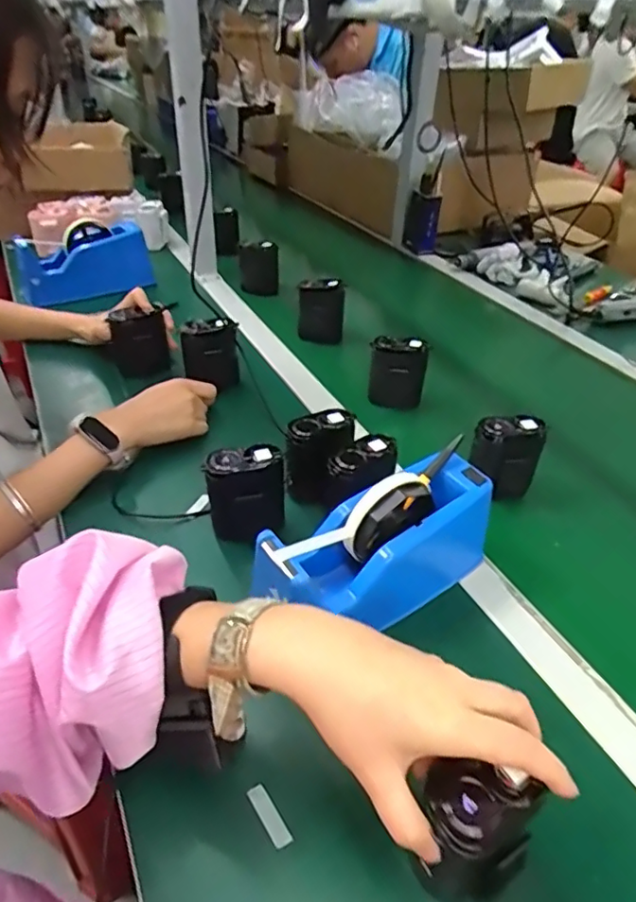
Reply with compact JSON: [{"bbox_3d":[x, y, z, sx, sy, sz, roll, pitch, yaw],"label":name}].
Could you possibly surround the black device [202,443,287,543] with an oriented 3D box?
[{"bbox_3d":[-0.063,0.040,0.508,0.068,0.085,0.033,-4,38,-9],"label":"black device"}]

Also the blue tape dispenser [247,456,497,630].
[{"bbox_3d":[0.044,0.076,0.443,0.202,0.100,0.068,-18,42,-25],"label":"blue tape dispenser"}]

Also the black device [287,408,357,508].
[{"bbox_3d":[0.004,0.006,0.555,0.065,0.083,0.035,-18,42,-25],"label":"black device"}]

